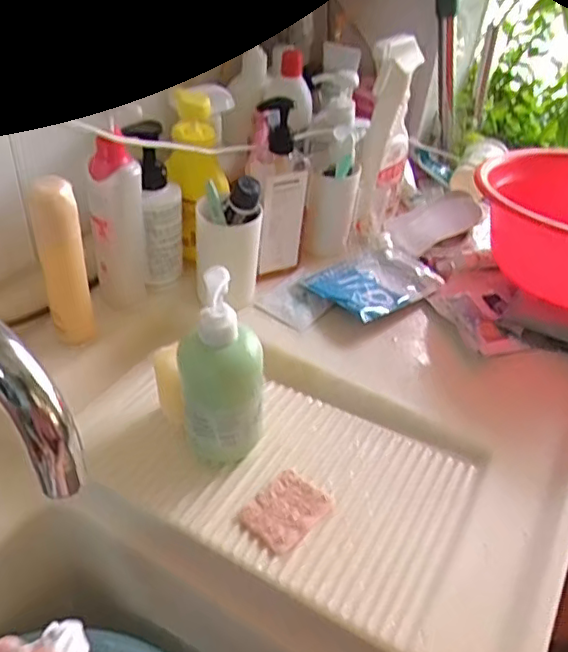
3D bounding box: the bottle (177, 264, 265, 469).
[{"bbox_3d":[-0.049,0.040,0.510,0.071,0.178,0.064,4,41,-3],"label":"bottle"}]

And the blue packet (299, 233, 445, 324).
[{"bbox_3d":[0.110,-0.057,0.751,0.151,0.018,0.105,-25,50,-31],"label":"blue packet"}]

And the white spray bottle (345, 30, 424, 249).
[{"bbox_3d":[0.131,-0.235,0.779,0.062,0.235,0.133,14,42,8],"label":"white spray bottle"}]

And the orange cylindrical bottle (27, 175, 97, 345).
[{"bbox_3d":[-0.209,-0.055,0.586,0.039,0.167,0.032,-13,45,-21],"label":"orange cylindrical bottle"}]

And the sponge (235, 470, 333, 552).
[{"bbox_3d":[0.002,0.155,0.522,0.055,0.007,0.067,35,48,28],"label":"sponge"}]

